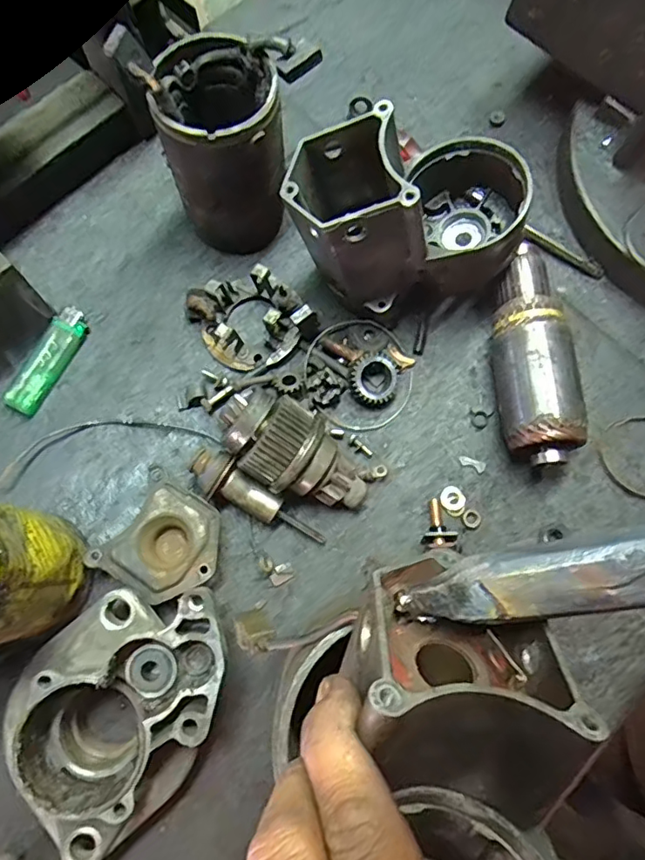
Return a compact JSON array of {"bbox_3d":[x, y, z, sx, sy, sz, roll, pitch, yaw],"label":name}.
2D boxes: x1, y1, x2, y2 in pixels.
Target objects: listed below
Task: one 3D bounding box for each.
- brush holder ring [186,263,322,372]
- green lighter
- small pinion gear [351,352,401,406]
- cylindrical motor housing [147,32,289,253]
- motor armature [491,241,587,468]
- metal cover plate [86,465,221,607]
[{"bbox_3d":[-0.048,-0.079,0.369,0.071,0.037,0.070,0,74,0],"label":"brush holder ring"},{"bbox_3d":[-0.187,-0.048,0.373,0.020,0.011,0.078,26,76,7],"label":"green lighter"},{"bbox_3d":[0.035,-0.036,0.374,0.033,0.014,0.033,0,74,0],"label":"small pinion gear"},{"bbox_3d":[-0.060,-0.176,0.354,0.070,0.118,0.080,-8,74,-2],"label":"cylindrical motor housing"},{"bbox_3d":[0.136,-0.048,0.355,0.048,0.052,0.146,0,74,1],"label":"motor armature"},{"bbox_3d":[-0.096,0.069,0.335,0.066,0.021,0.067,33,77,9],"label":"metal cover plate"}]

